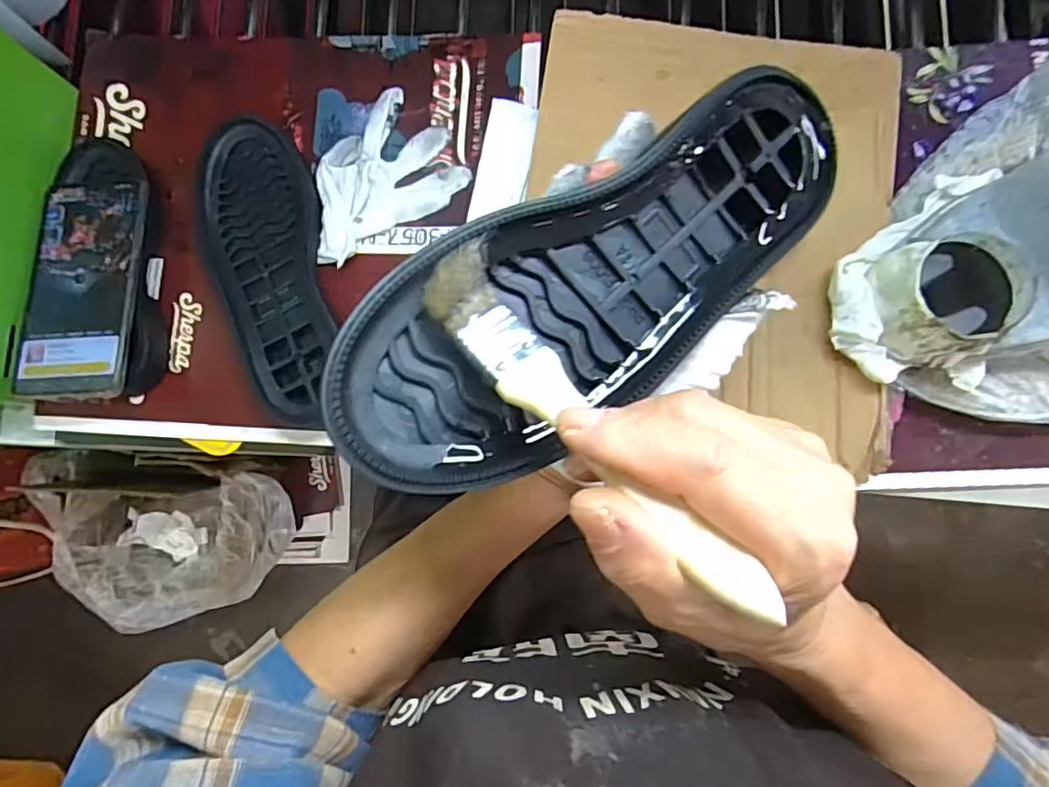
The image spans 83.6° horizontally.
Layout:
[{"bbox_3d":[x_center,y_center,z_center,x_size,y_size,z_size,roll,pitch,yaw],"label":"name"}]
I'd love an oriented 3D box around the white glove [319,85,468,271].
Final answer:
[{"bbox_3d":[-0.119,-0.169,0.455,0.127,0.010,0.097,-33,83,-1],"label":"white glove"}]

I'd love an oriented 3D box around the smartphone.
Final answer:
[{"bbox_3d":[-0.321,-0.078,0.427,0.078,0.010,0.163,-2,77,4],"label":"smartphone"}]

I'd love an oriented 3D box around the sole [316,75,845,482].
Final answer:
[{"bbox_3d":[0.040,-0.046,0.228,0.239,0.033,0.083,-30,82,-17],"label":"sole"}]

